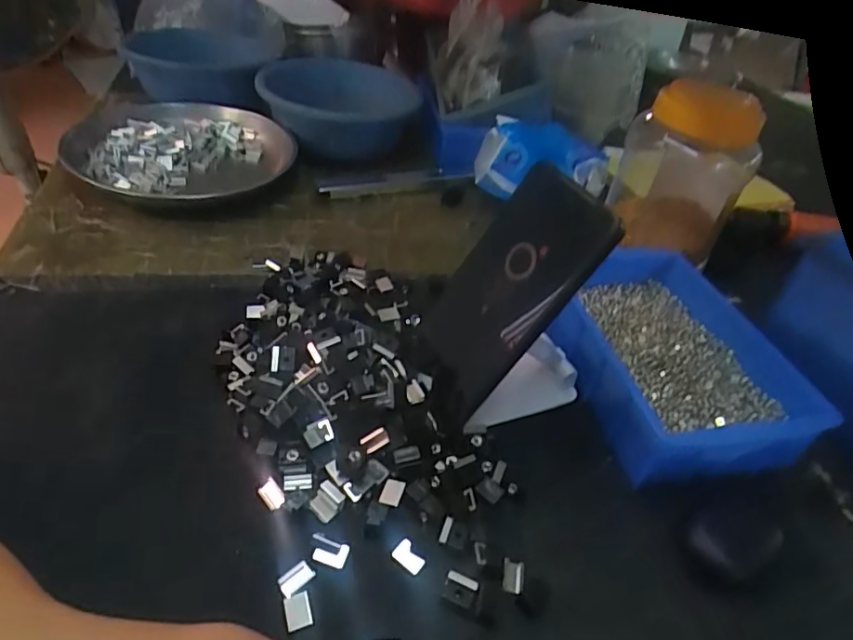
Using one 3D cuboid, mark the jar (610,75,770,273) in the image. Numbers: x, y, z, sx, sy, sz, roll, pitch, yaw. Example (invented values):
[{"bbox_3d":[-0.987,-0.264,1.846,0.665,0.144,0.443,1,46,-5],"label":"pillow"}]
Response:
[{"bbox_3d":[0.231,-0.135,0.506,0.102,0.145,0.093,20,41,14],"label":"jar"}]

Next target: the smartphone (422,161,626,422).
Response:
[{"bbox_3d":[0.046,-0.018,0.336,0.012,0.145,0.077,12,31,-45],"label":"smartphone"}]

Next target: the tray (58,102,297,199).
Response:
[{"bbox_3d":[-0.261,-0.184,0.597,0.215,0.029,0.233,5,40,-4],"label":"tray"}]

